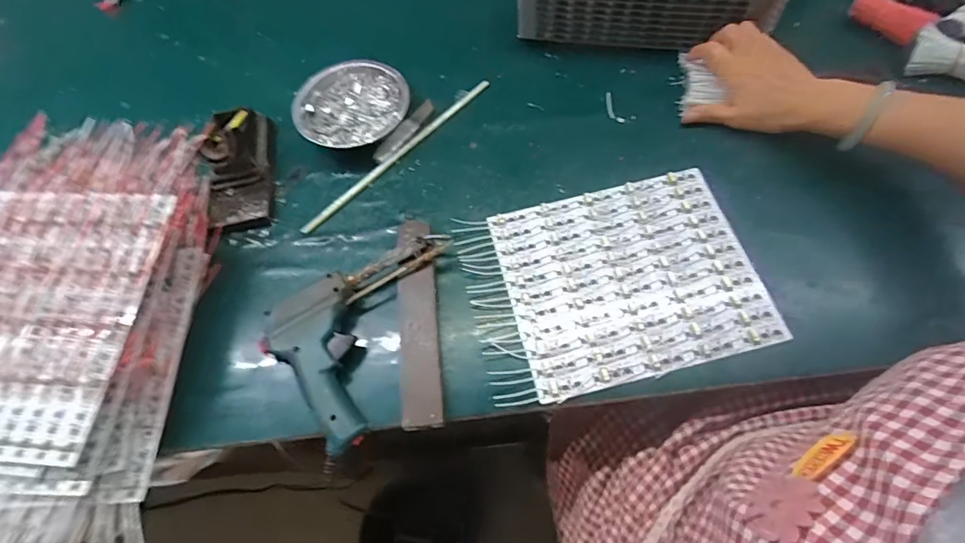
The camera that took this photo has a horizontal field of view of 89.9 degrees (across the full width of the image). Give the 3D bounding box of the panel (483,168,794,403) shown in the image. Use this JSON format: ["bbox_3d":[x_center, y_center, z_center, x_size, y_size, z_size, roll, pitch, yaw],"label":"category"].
[{"bbox_3d":[0.139,0.002,0.462,0.226,0.006,0.190,-13,63,-5],"label":"panel"}]

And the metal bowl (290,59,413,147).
[{"bbox_3d":[-0.147,-0.185,0.550,0.125,0.035,0.111,-8,62,-3],"label":"metal bowl"}]

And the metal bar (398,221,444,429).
[{"bbox_3d":[-0.058,0.039,0.443,0.032,0.009,0.198,-6,64,0],"label":"metal bar"}]

